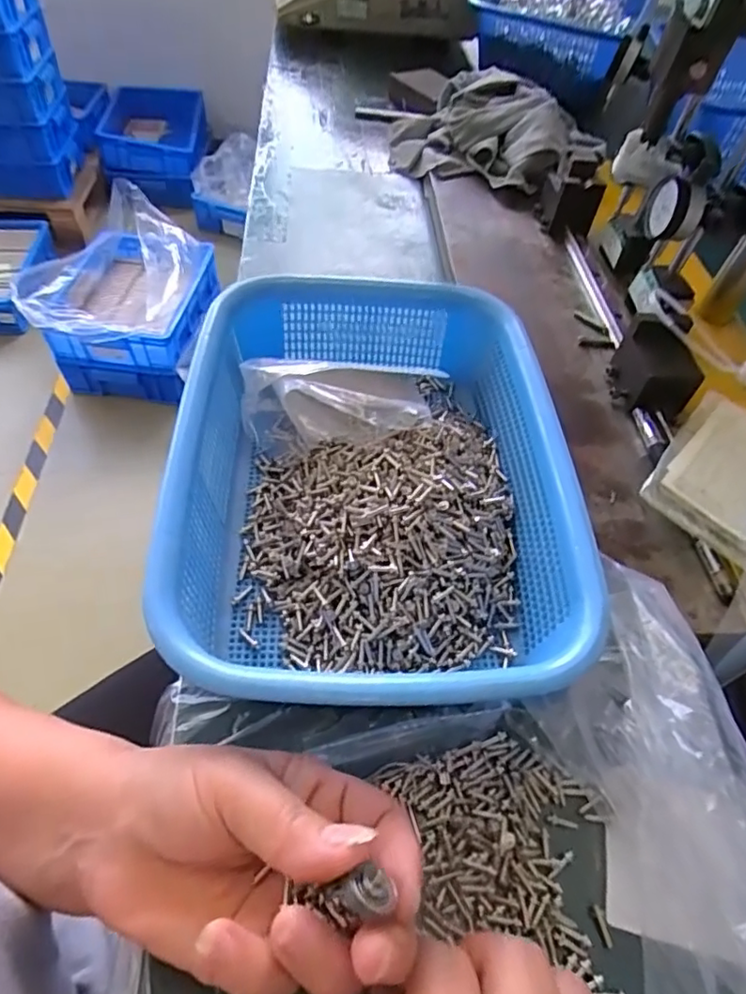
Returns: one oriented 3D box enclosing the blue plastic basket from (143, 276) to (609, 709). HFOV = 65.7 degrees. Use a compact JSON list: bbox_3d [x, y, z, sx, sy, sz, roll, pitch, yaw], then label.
[{"bbox_3d":[-0.003,-0.018,0.336,0.195,0.061,0.284,-2,53,-6],"label":"blue plastic basket"}]

